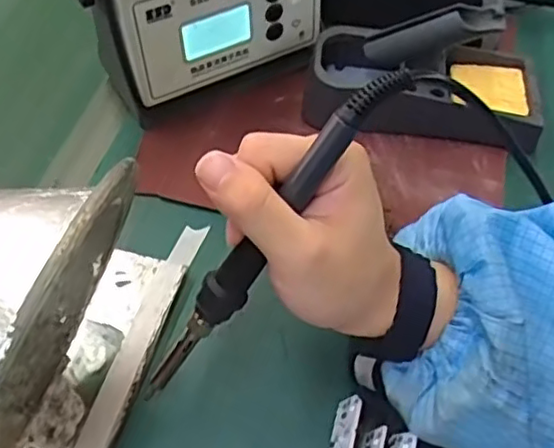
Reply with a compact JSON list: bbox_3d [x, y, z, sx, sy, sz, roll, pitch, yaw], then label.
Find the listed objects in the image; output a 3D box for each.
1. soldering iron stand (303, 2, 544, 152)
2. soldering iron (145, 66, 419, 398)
[{"bbox_3d":[0.107,-0.112,0.465,0.166,0.078,0.076,5,53,4],"label":"soldering iron stand"},{"bbox_3d":[-0.007,0.010,0.294,0.017,0.198,0.016,8,36,-49],"label":"soldering iron"}]

